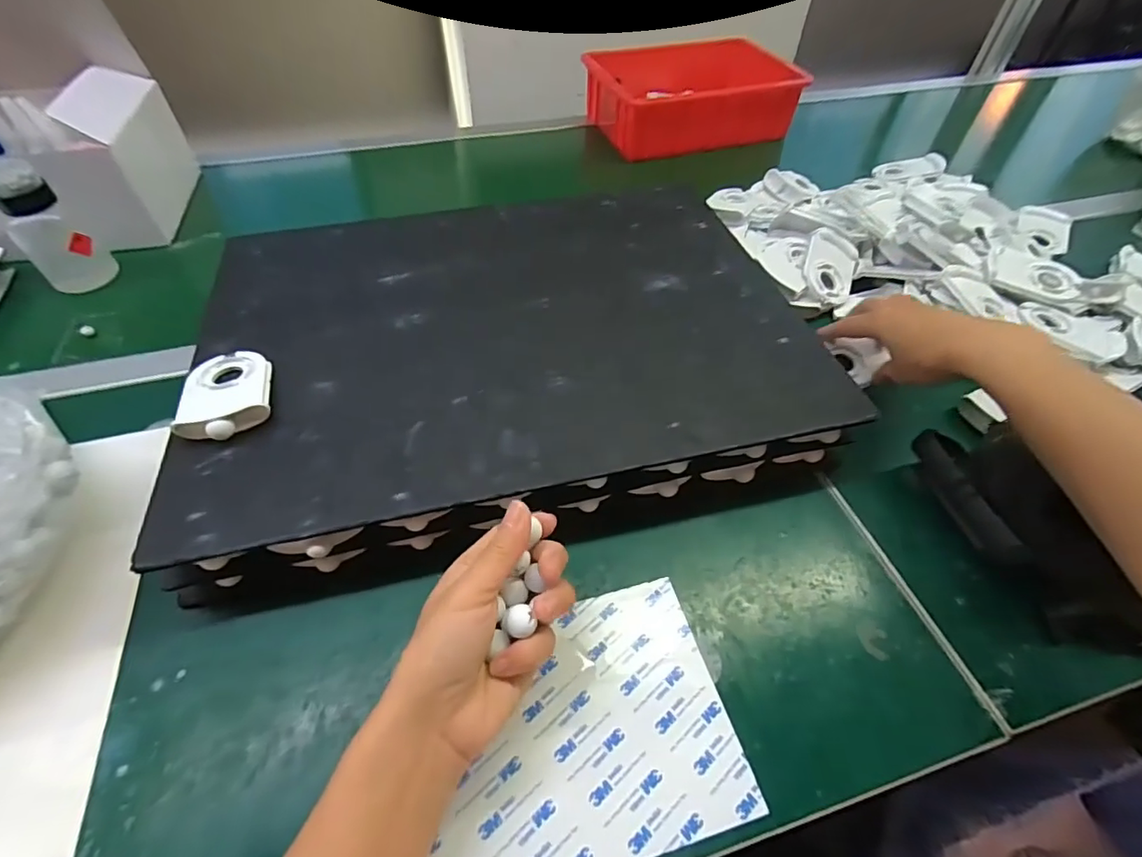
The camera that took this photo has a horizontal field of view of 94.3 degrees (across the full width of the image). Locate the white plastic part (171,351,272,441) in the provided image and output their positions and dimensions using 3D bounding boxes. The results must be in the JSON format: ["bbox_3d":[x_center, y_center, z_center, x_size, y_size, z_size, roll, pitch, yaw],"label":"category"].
[{"bbox_3d":[-0.246,-0.027,0.378,0.056,0.018,0.086,-14,53,-12],"label":"white plastic part"}]

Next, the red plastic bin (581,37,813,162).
[{"bbox_3d":[0.188,-0.529,0.842,0.299,0.074,0.219,-18,53,-15],"label":"red plastic bin"}]

